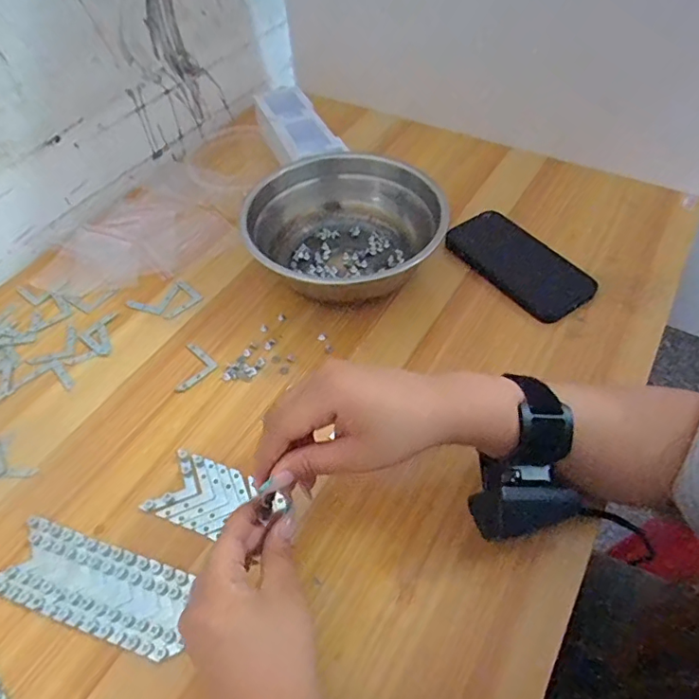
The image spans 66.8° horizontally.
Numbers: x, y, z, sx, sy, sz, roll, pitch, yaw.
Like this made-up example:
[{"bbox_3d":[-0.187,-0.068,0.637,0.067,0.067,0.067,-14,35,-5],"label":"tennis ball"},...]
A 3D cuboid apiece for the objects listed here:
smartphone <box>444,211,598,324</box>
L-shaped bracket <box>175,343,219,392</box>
[{"bbox_3d":[0.169,-0.089,0.527,0.071,0.016,0.141,-32,57,-21],"label":"smartphone"},{"bbox_3d":[-0.143,0.016,0.472,0.038,0.004,0.041,37,62,27],"label":"L-shaped bracket"}]

